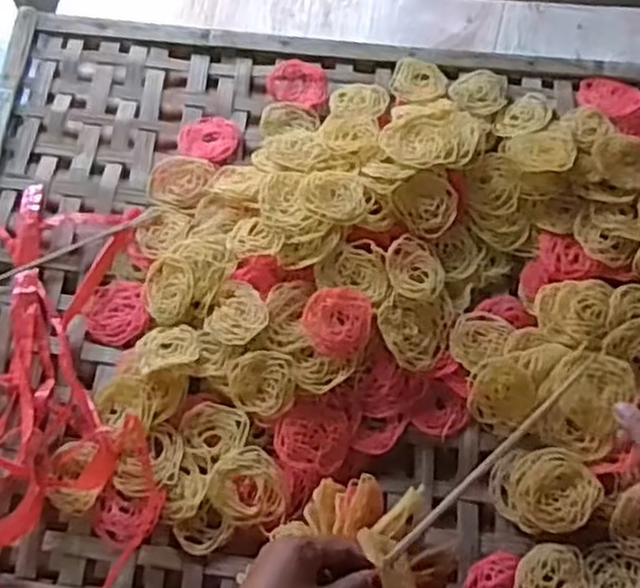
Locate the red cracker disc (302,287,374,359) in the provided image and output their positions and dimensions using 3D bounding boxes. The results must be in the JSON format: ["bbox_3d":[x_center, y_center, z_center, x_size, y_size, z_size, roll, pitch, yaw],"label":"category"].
[{"bbox_3d":[0.016,0.024,0.708,0.061,0.015,0.065,-1,67,3],"label":"red cracker disc"}]

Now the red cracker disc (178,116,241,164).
[{"bbox_3d":[-0.121,-0.171,0.842,0.062,0.010,0.068,5,60,-10],"label":"red cracker disc"}]

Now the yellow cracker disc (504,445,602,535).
[{"bbox_3d":[0.204,0.175,0.672,0.070,0.017,0.076,-1,67,3],"label":"yellow cracker disc"}]

